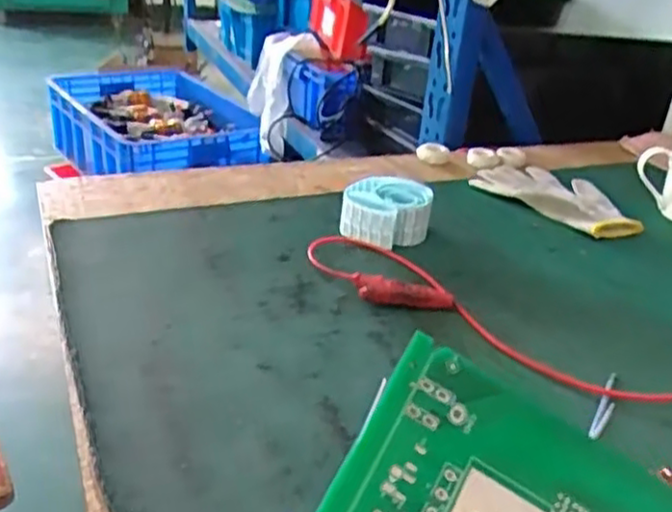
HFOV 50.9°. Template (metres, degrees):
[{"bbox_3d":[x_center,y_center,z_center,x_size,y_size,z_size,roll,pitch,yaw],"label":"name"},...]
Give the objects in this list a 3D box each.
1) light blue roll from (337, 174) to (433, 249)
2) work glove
[{"bbox_3d":[0.053,-0.049,0.740,0.090,0.040,0.090,10,28,5],"label":"light blue roll"},{"bbox_3d":[0.271,-0.075,0.861,0.207,0.017,0.137,26,34,32],"label":"work glove"}]

